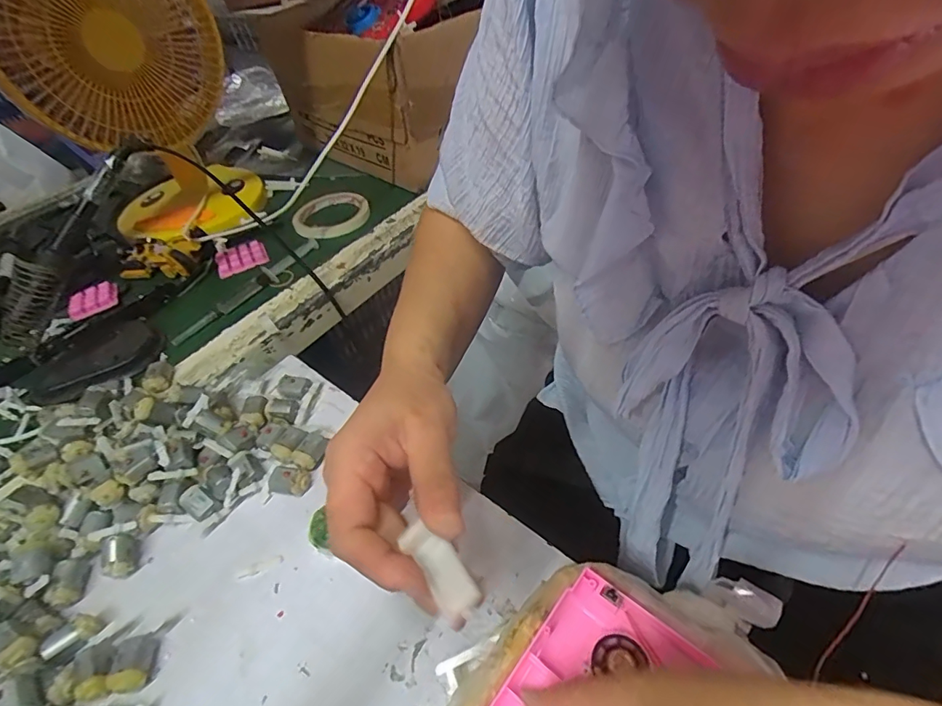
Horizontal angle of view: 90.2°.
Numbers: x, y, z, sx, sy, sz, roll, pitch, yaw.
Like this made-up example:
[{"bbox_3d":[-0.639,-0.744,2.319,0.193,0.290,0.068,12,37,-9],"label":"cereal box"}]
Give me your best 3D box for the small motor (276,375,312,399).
[{"bbox_3d":[-0.159,0.030,0.420,0.030,0.011,0.019,11,50,17],"label":"small motor"}]

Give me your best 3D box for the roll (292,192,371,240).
[{"bbox_3d":[-0.187,-0.182,0.627,0.097,0.018,0.097,-3,47,4],"label":"roll"}]

